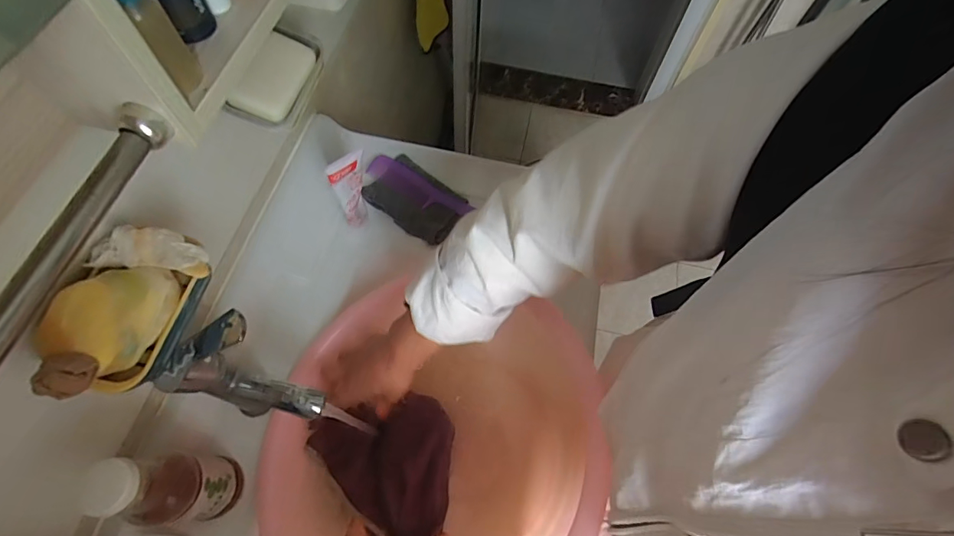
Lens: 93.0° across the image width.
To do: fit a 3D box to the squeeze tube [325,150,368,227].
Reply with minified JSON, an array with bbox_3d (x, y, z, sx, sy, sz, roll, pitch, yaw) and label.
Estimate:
[{"bbox_3d":[-0.163,-0.097,0.603,0.018,0.142,0.047,39,69,16],"label":"squeeze tube"}]

